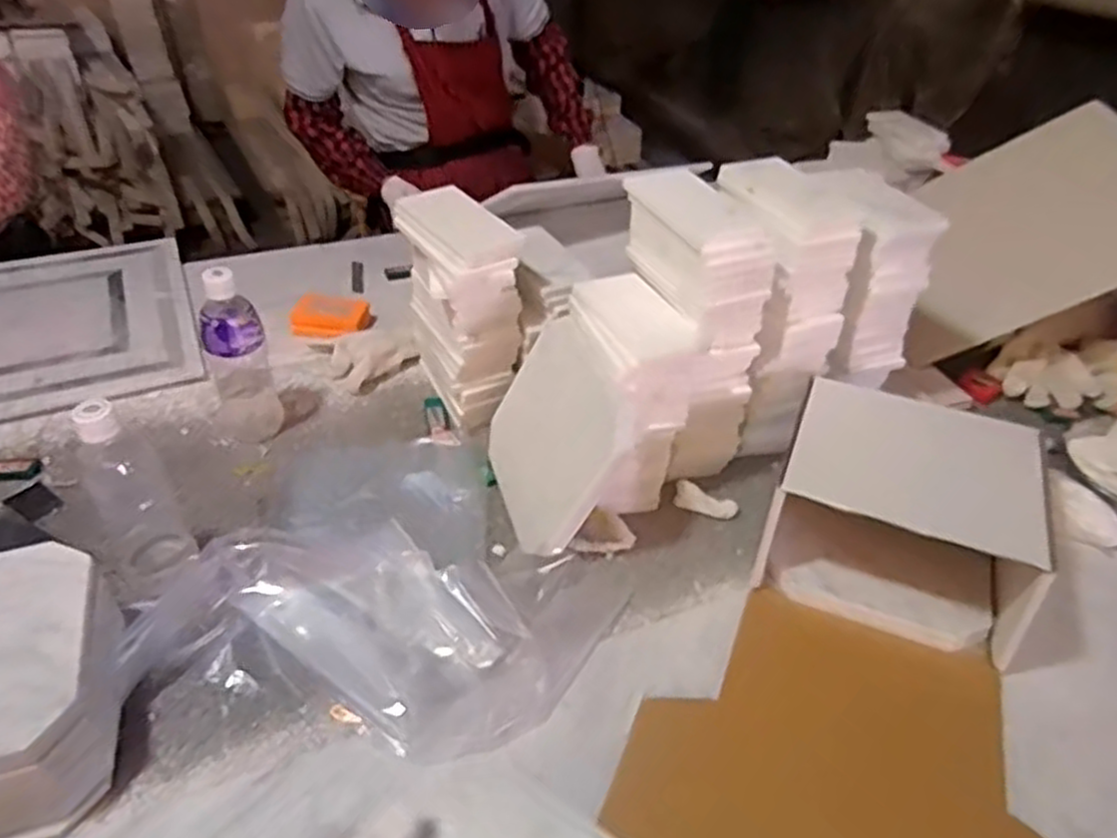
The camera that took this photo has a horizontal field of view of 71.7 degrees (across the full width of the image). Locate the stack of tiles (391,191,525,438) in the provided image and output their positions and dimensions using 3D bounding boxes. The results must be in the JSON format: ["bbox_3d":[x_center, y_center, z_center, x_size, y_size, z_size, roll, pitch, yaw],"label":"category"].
[{"bbox_3d":[-0.116,-0.132,0.920,0.094,0.240,0.172,-16,42,-22],"label":"stack of tiles"}]

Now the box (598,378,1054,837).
[{"bbox_3d":[0.275,0.193,0.653,0.325,0.178,0.548,16,42,17],"label":"box"}]

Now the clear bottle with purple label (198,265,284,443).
[{"bbox_3d":[-0.360,-0.069,0.864,0.073,0.197,0.070,-17,43,-23],"label":"clear bottle with purple label"}]

